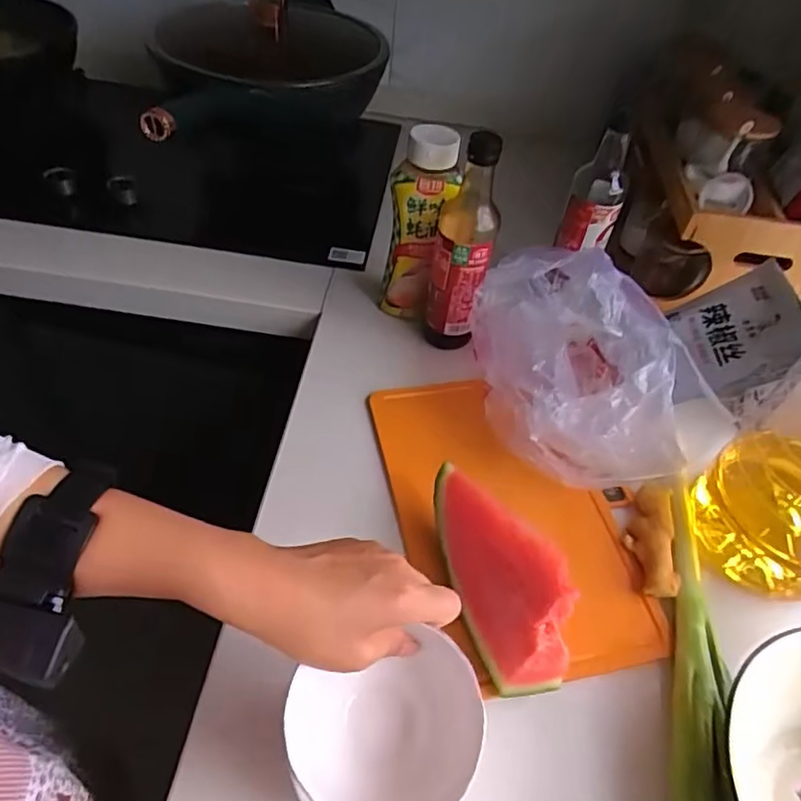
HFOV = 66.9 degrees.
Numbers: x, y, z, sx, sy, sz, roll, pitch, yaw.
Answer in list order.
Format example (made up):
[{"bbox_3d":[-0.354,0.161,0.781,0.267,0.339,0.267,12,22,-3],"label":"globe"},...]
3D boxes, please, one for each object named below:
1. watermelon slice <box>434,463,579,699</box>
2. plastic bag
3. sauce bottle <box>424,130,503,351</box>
[{"bbox_3d":[0.069,0.132,0.481,0.048,0.127,0.178,-15,52,-19],"label":"watermelon slice"},{"bbox_3d":[0.197,-0.042,0.608,0.200,0.156,0.237,-5,49,-11],"label":"plastic bag"},{"bbox_3d":[0.067,-0.163,0.652,0.059,0.242,0.066,8,48,1],"label":"sauce bottle"}]

